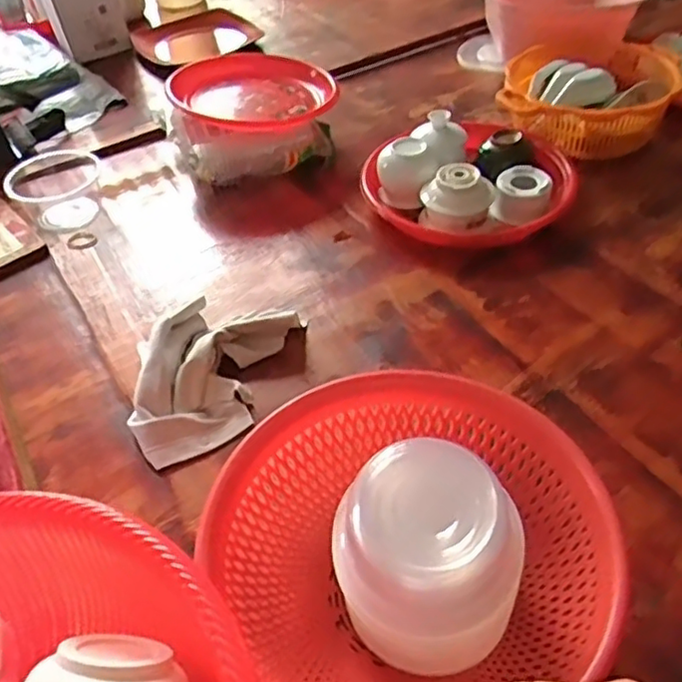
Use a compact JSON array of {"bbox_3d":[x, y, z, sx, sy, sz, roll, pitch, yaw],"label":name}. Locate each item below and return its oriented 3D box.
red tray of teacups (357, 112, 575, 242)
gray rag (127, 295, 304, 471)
[{"bbox_3d":[0.157,-0.201,0.798,0.244,0.068,0.208,-16,47,-8],"label":"red tray of teacups"},{"bbox_3d":[-0.125,0.030,0.612,0.123,0.044,0.183,8,49,14],"label":"gray rag"}]

